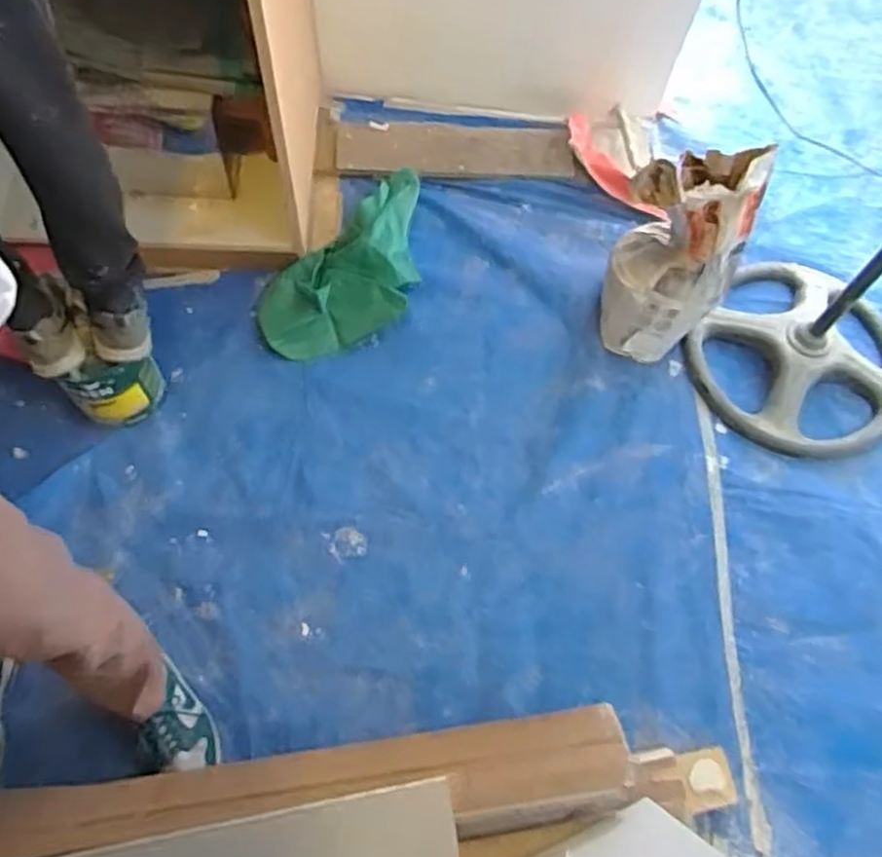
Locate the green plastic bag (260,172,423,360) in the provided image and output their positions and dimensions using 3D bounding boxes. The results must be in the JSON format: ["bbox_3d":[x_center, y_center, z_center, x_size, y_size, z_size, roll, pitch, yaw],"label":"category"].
[{"bbox_3d":[-0.179,-0.333,1.561,0.469,0.122,0.235,-42,74,-18],"label":"green plastic bag"}]

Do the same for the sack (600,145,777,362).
[{"bbox_3d":[0.438,-0.317,1.389,0.221,0.469,0.171,33,68,12],"label":"sack"}]

